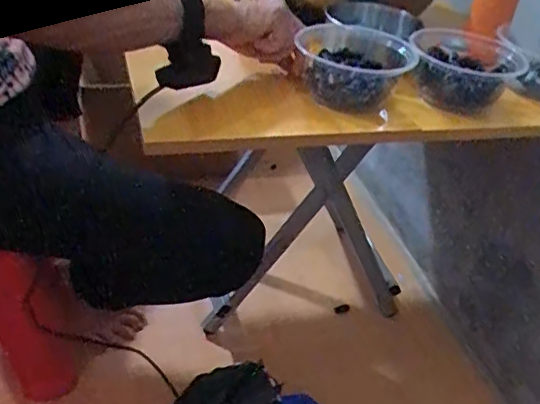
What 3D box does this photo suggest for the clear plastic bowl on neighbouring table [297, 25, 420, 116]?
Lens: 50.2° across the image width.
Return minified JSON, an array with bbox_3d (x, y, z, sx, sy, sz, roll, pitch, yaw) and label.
[{"bbox_3d":[0.100,-0.162,0.697,0.112,0.077,0.106,5,37,-4],"label":"clear plastic bowl on neighbouring table"}]

